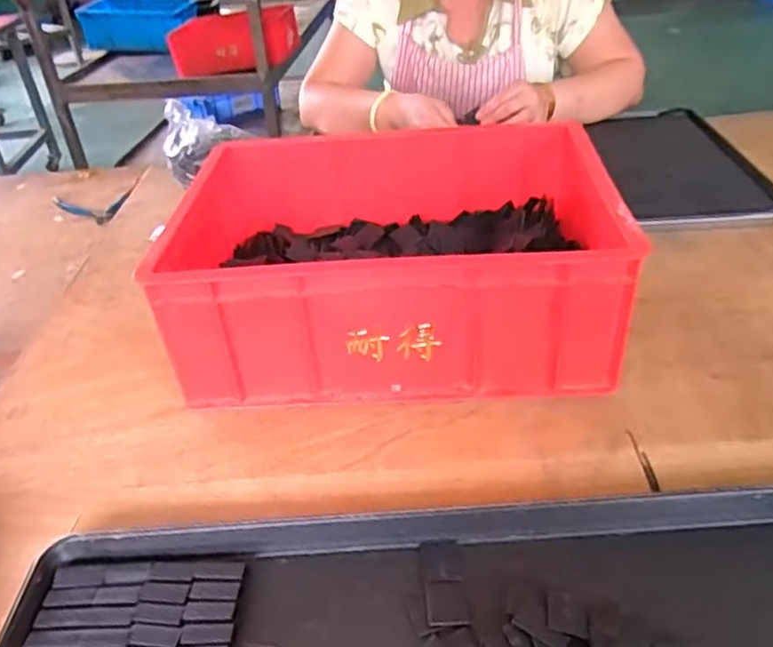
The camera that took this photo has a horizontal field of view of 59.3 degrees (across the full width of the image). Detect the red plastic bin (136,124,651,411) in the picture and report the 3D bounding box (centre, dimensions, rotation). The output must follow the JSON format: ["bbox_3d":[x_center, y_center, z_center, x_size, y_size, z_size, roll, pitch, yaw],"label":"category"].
[{"bbox_3d":[0.008,-0.067,0.682,0.384,0.149,0.285,-3,35,4],"label":"red plastic bin"}]

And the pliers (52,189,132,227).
[{"bbox_3d":[-0.455,-0.174,1.037,0.120,0.010,0.111,-10,35,-6],"label":"pliers"}]

